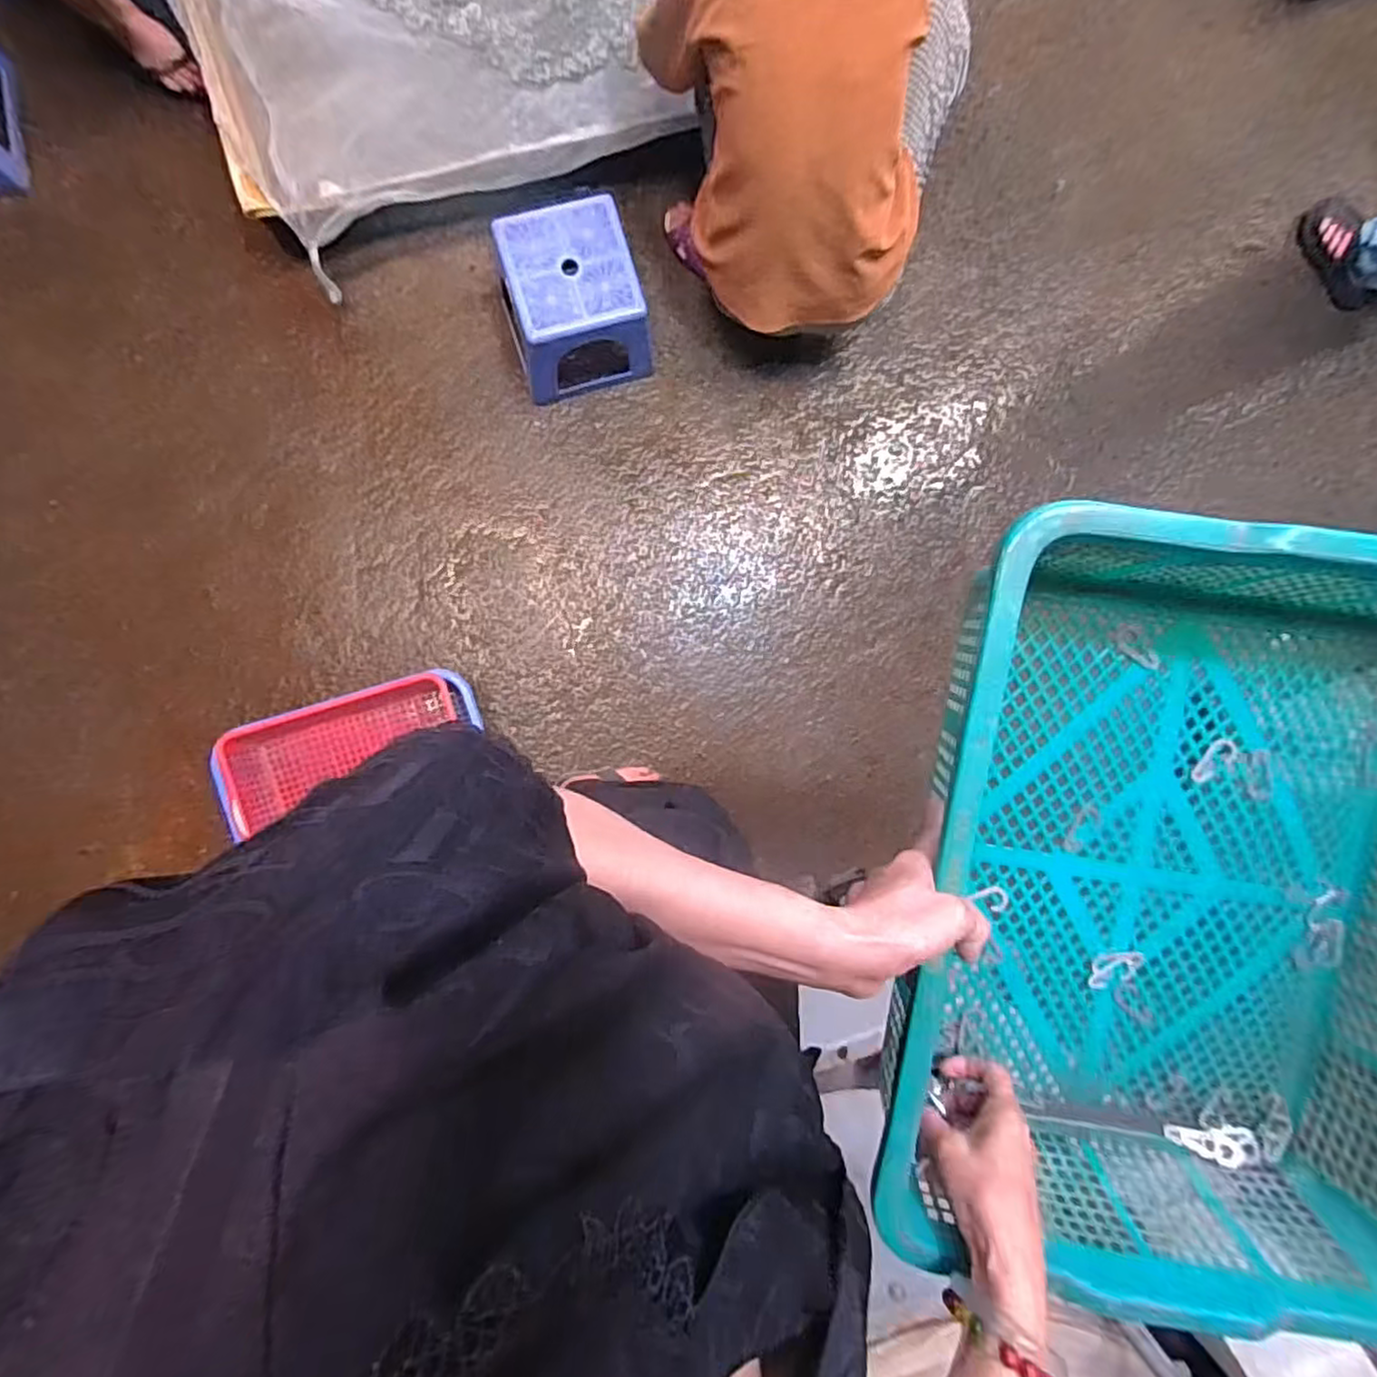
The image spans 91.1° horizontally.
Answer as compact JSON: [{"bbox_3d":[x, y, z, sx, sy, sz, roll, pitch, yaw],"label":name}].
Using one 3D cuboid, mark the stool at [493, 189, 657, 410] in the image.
[{"bbox_3d":[-0.214,-0.707,1.254,0.240,0.215,0.224,-19,92,-5],"label":"stool"}]

